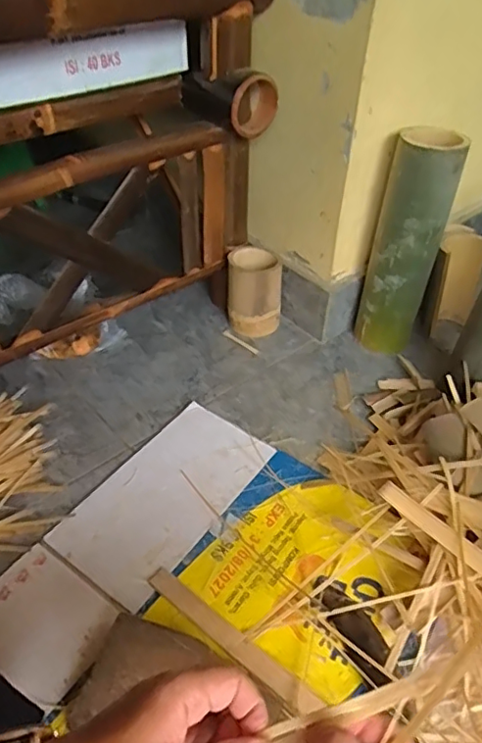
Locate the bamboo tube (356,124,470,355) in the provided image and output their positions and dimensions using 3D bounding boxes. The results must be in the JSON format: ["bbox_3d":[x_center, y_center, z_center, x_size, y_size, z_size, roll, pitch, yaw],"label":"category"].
[{"bbox_3d":[0.243,-0.178,0.837,0.091,0.329,0.077,12,44,11],"label":"bamboo tube"}]

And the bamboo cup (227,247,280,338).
[{"bbox_3d":[0.022,-0.129,0.926,0.087,0.122,0.077,2,43,0],"label":"bamboo cup"}]

